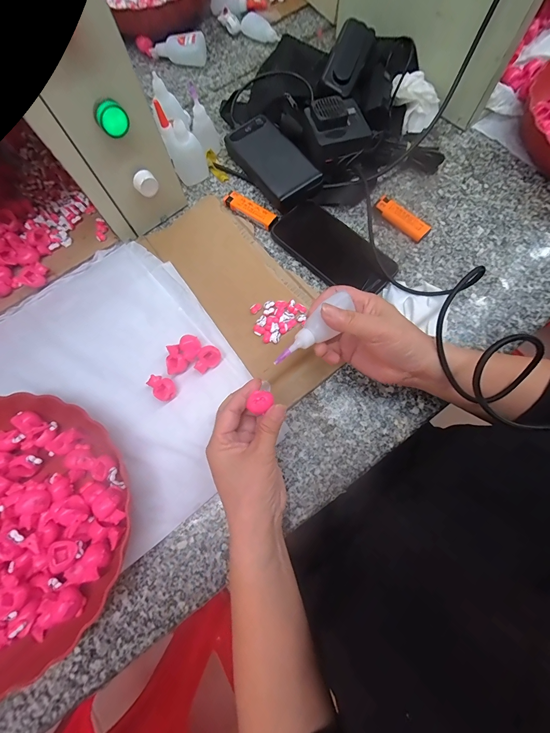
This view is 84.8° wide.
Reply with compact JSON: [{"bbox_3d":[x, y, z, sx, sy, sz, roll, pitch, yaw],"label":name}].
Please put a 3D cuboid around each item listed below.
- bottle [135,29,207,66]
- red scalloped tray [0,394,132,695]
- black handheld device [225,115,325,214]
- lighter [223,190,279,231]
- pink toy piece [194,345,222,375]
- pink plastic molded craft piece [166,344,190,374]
[{"bbox_3d":[-0.178,-0.542,0.512,0.124,0.031,0.046,12,75,4],"label":"bottle"},{"bbox_3d":[-0.262,0.157,0.295,0.226,0.053,0.237,-33,76,-8],"label":"red scalloped tray"},{"bbox_3d":[-0.004,-0.291,0.427,0.071,0.033,0.153,-31,76,-7],"label":"black handheld device"},{"bbox_3d":[-0.035,-0.220,0.422,0.082,0.012,0.023,36,78,10],"label":"lighter"},{"bbox_3d":[-0.075,-0.007,0.339,0.021,0.021,0.031,39,79,11],"label":"pink toy piece"},{"bbox_3d":[-0.114,-0.007,0.344,0.024,0.021,0.030,-33,76,-8],"label":"pink plastic molded craft piece"}]

